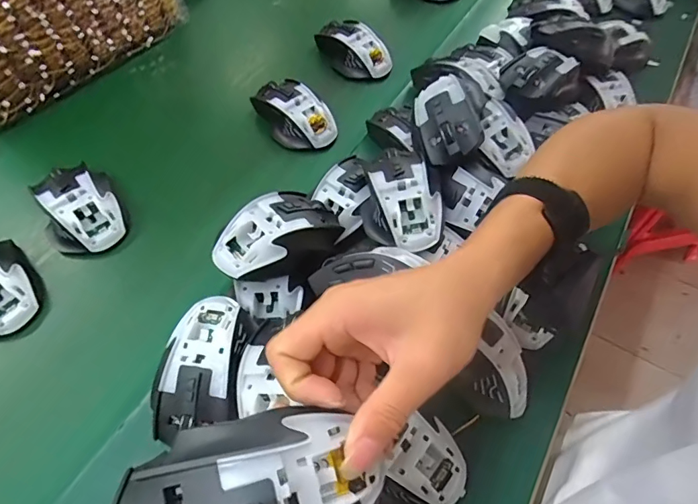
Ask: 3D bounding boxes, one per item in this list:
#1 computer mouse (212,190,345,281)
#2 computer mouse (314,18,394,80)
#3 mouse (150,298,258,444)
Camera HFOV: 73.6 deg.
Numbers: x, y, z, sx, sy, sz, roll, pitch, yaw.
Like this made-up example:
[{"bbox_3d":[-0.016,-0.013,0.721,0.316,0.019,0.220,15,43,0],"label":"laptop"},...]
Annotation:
[{"bbox_3d":[-0.058,-0.011,0.402,0.114,0.044,0.073,-37,64,-21],"label":"computer mouse"},{"bbox_3d":[0.005,-0.273,0.622,0.061,0.033,0.108,-35,64,-20],"label":"computer mouse"},{"bbox_3d":[-0.112,0.089,0.361,0.066,0.039,0.112,4,58,3],"label":"mouse"}]

